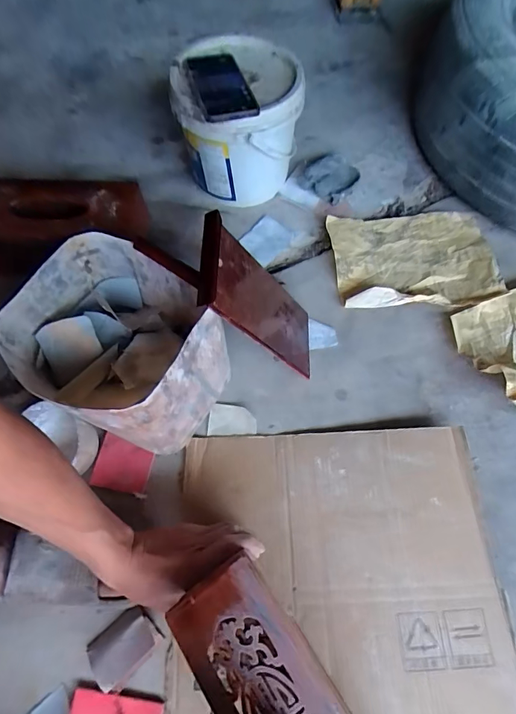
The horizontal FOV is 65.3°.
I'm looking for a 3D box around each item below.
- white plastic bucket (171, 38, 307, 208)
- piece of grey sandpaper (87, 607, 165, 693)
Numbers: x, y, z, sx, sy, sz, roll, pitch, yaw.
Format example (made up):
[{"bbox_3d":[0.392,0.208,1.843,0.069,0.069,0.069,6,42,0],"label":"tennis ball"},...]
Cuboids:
[{"bbox_3d":[-0.038,-0.387,0.688,0.191,0.194,0.213,-34,70,-14],"label":"white plastic bucket"},{"bbox_3d":[-0.157,0.339,0.468,0.076,0.011,0.057,-41,72,-16],"label":"piece of grey sandpaper"}]

